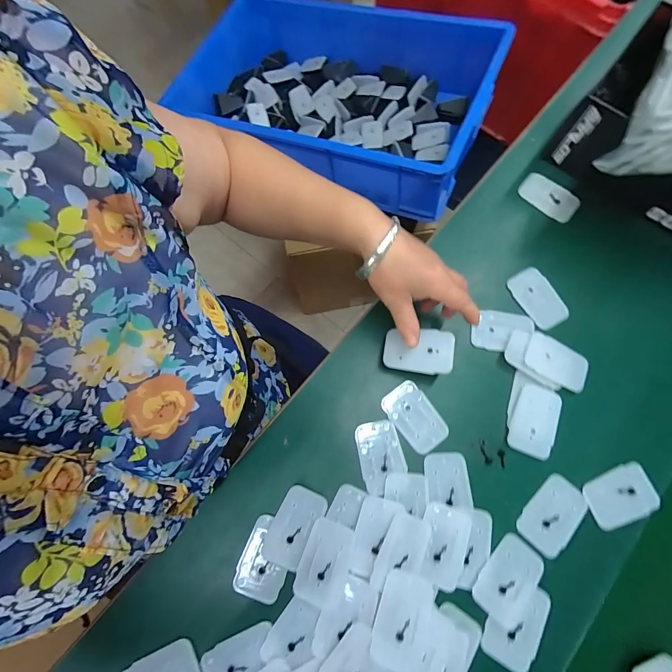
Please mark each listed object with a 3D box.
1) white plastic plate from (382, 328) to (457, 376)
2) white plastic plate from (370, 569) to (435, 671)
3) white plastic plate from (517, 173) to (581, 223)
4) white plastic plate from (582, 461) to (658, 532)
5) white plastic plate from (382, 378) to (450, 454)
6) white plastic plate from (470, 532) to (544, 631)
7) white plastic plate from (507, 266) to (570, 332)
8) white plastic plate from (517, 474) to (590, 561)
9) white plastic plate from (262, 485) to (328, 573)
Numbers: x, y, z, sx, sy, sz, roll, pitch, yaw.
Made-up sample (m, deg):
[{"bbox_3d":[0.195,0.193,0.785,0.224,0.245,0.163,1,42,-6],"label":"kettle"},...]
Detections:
[{"bbox_3d":[0.085,0.015,0.360,0.069,0.004,0.045,7,82,17],"label":"white plastic plate"},{"bbox_3d":[0.060,0.250,0.304,0.047,0.006,0.068,22,63,1],"label":"white plastic plate"},{"bbox_3d":[0.267,-0.174,0.436,0.073,0.009,0.041,38,78,10],"label":"white plastic plate"},{"bbox_3d":[0.284,0.160,0.347,0.070,0.006,0.046,-18,75,-4],"label":"white plastic plate"},{"bbox_3d":[0.085,0.087,0.372,0.045,0.004,0.071,-34,77,-8],"label":"white plastic plate"},{"bbox_3d":[0.163,0.229,0.326,0.046,0.004,0.072,40,71,12],"label":"white plastic plate"},{"bbox_3d":[0.235,-0.045,0.403,0.045,0.004,0.072,-30,76,-7],"label":"white plastic plate"},{"bbox_3d":[0.217,0.179,0.345,0.048,0.004,0.071,42,79,11],"label":"white plastic plate"},{"bbox_3d":[-0.041,0.187,0.340,0.040,0.005,0.072,26,77,8],"label":"white plastic plate"}]

